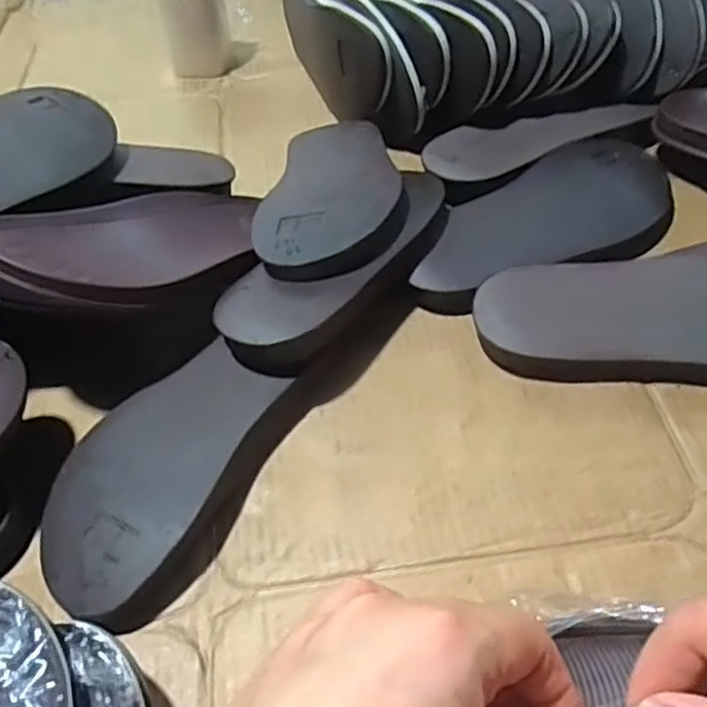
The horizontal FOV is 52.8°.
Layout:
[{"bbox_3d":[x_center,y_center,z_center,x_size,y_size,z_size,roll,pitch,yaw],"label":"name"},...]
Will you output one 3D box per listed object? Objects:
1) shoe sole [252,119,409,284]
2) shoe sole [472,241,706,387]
[{"bbox_3d":[-0.013,-0.113,0.474,0.089,0.022,0.199,-2,39,4],"label":"shoe sole"},{"bbox_3d":[0.173,-0.023,0.403,0.201,0.022,0.086,0,51,6],"label":"shoe sole"}]

